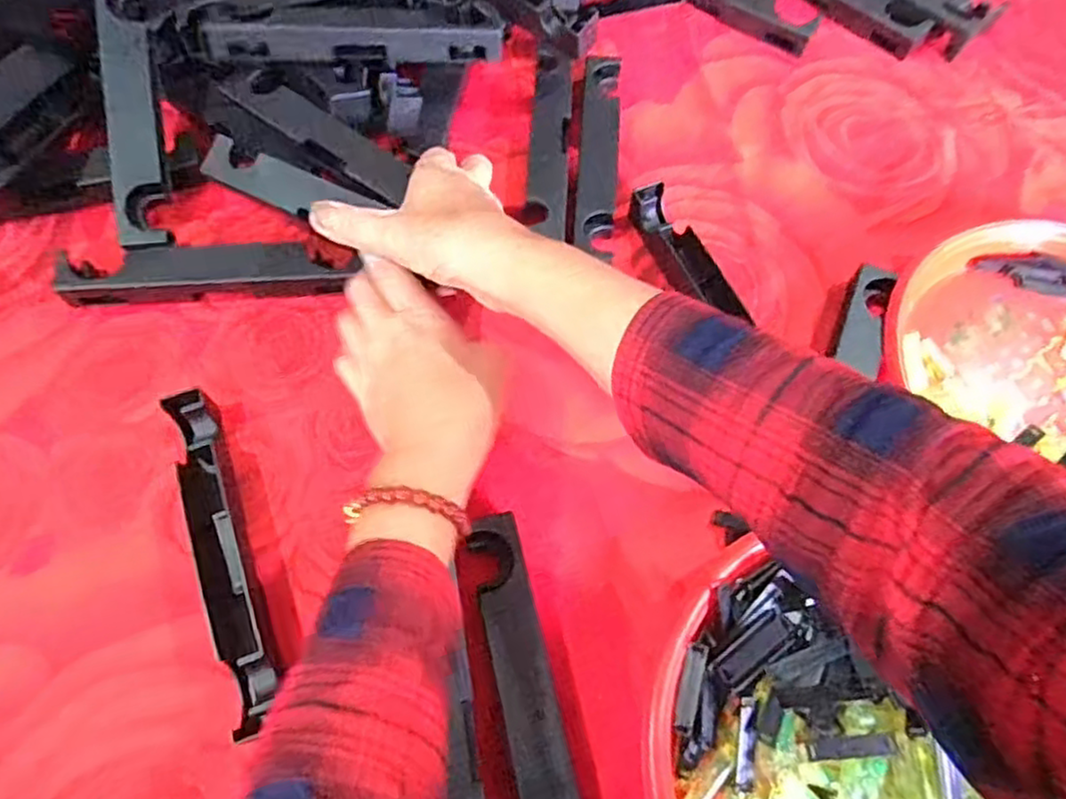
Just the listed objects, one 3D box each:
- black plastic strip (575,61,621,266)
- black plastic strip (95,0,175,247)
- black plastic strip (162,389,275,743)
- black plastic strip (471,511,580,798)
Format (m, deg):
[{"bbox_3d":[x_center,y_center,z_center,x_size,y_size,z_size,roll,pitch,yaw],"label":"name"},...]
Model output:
[{"bbox_3d":[0.049,-0.182,0.521,0.027,0.021,0.191,4,66,0],"label":"black plastic strip"},{"bbox_3d":[-0.272,-0.200,0.474,0.032,0.020,0.200,-9,82,-6],"label":"black plastic strip"},{"bbox_3d":[-0.174,0.083,0.388,0.024,0.028,0.193,-19,68,-10],"label":"black plastic strip"},{"bbox_3d":[-0.002,0.159,0.365,0.029,0.027,0.193,-12,67,-7],"label":"black plastic strip"}]

